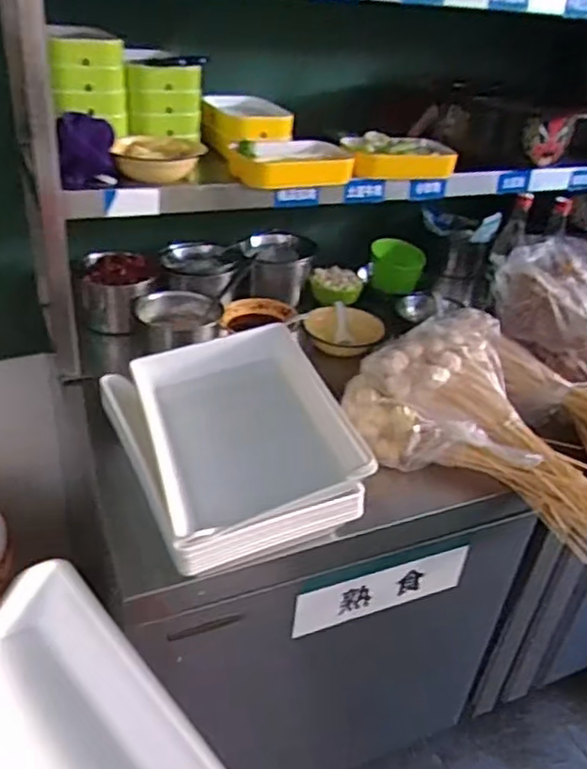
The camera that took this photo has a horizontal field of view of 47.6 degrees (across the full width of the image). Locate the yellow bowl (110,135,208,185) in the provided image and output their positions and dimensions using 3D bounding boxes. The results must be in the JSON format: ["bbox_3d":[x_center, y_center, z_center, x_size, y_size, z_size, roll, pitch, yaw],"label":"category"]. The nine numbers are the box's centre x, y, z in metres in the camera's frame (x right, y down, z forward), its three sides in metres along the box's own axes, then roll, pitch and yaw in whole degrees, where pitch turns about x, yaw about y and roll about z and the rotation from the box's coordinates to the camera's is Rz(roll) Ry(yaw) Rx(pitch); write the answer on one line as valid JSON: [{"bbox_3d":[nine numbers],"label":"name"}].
[{"bbox_3d":[-0.204,-0.348,1.027,0.133,0.044,0.107,0,33,-7],"label":"yellow bowl"}]

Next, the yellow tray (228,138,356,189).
[{"bbox_3d":[-0.006,-0.364,1.092,0.200,0.043,0.141,-3,33,-12],"label":"yellow tray"}]

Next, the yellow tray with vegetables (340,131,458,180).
[{"bbox_3d":[0.177,-0.395,1.152,0.195,0.047,0.105,-4,34,-14],"label":"yellow tray with vegetables"}]

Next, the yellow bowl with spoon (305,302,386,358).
[{"bbox_3d":[0.099,-0.102,1.246,0.127,0.061,0.139,3,33,-2],"label":"yellow bowl with spoon"}]

